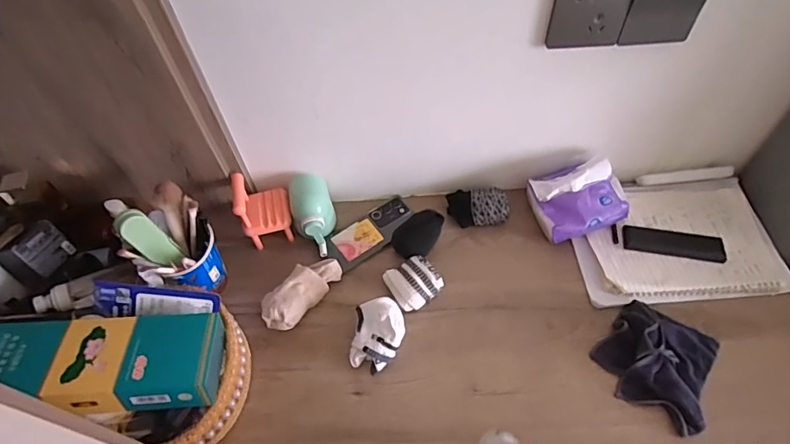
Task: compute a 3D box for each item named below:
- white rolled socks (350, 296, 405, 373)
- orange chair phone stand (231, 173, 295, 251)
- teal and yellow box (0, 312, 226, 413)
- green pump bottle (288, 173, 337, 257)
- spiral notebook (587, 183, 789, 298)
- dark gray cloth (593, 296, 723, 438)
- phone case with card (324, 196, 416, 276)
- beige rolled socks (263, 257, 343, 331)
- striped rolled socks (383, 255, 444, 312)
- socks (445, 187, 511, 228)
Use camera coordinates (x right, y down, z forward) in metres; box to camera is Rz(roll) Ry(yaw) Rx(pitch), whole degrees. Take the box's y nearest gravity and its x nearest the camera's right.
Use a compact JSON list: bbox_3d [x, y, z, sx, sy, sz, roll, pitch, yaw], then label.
[{"bbox_3d":[-0.023,0.153,0.668,0.068,0.048,0.097,4,55,7],"label":"white rolled socks"},{"bbox_3d":[-0.203,-0.020,0.760,0.072,0.103,0.074,-13,55,-5],"label":"orange chair phone stand"},{"bbox_3d":[-0.344,0.161,0.564,0.266,0.050,0.118,5,54,-8],"label":"teal and yellow box"},{"bbox_3d":[-0.128,-0.009,0.773,0.067,0.076,0.109,-16,55,-7],"label":"green pump bottle"},{"bbox_3d":[0.439,0.025,0.746,0.262,0.021,0.190,-5,54,1],"label":"spiral notebook"},{"bbox_3d":[0.351,0.178,0.641,0.136,0.033,0.137,31,62,23],"label":"dark gray cloth"},{"bbox_3d":[-0.037,0.014,0.789,0.158,0.009,0.068,-37,60,-21],"label":"phone case with card"},{"bbox_3d":[-0.142,0.101,0.717,0.058,0.044,0.130,30,62,23],"label":"beige rolled socks"},{"bbox_3d":[0.028,0.088,0.715,0.070,0.033,0.073,-26,57,-14],"label":"striped rolled socks"},{"bbox_3d":[0.134,-0.019,0.785,0.093,0.060,0.064,-1,54,3],"label":"socks"}]

